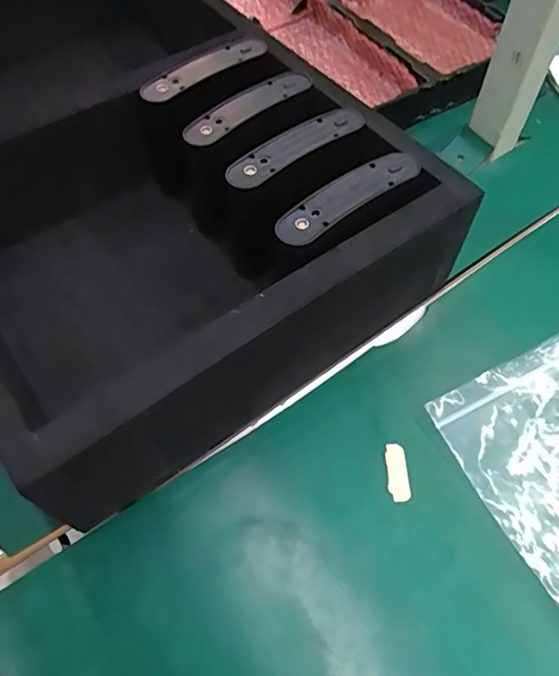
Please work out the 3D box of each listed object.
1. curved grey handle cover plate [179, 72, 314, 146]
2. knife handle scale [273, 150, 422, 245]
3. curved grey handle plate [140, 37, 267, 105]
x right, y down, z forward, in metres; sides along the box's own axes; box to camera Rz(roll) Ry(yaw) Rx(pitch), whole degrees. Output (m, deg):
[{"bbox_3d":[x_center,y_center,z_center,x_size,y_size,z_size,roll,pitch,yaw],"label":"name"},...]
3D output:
[{"bbox_3d":[-0.027,-0.187,0.423,0.120,0.008,0.031,-38,66,-20],"label":"curved grey handle cover plate"},{"bbox_3d":[0.050,-0.102,0.372,0.126,0.005,0.030,-34,65,-19],"label":"knife handle scale"},{"bbox_3d":[-0.064,-0.230,0.442,0.123,0.006,0.028,-37,66,-20],"label":"curved grey handle plate"}]

